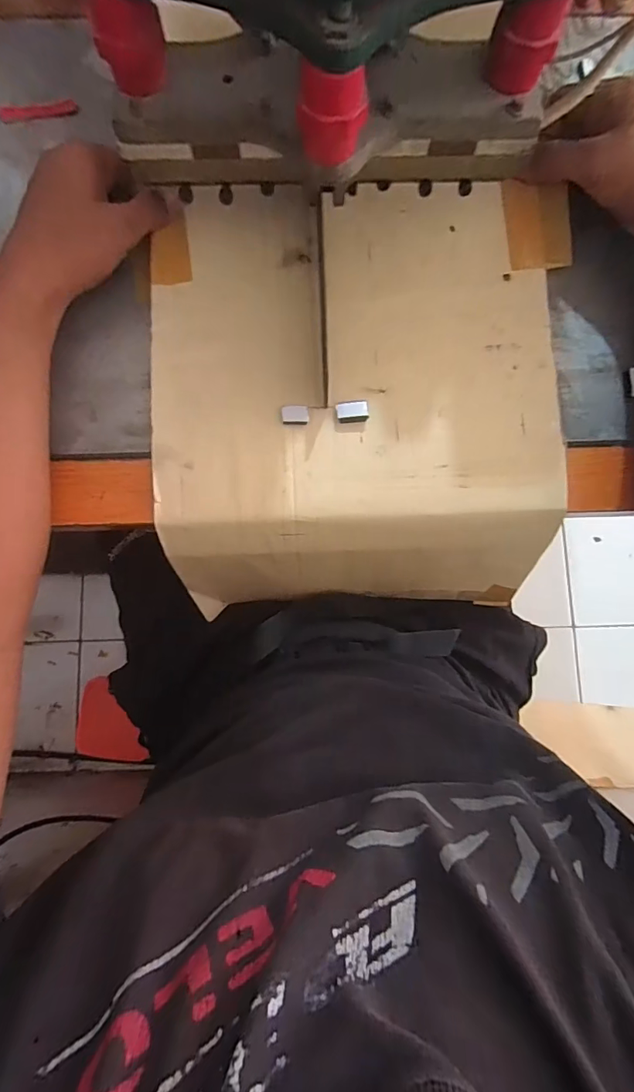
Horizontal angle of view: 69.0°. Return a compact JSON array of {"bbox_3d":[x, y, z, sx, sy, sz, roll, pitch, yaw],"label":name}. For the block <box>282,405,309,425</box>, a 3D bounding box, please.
[{"bbox_3d":[-0.016,-0.098,0.344,0.020,0.005,0.013,2,82,0],"label":"block"}]

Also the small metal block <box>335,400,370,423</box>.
[{"bbox_3d":[0.026,-0.100,0.345,0.023,0.009,0.016,-4,82,-1],"label":"small metal block"}]

